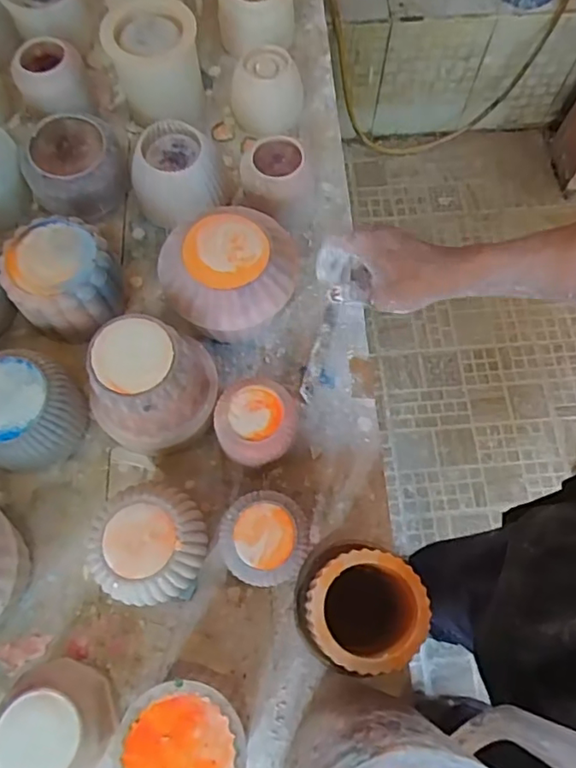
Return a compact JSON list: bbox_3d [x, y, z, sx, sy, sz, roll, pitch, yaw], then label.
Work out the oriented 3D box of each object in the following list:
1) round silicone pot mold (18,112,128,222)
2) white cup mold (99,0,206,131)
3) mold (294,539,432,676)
[{"bbox_3d":[-0.232,-0.237,0.621,0.098,0.071,0.101,0,71,0],"label":"round silicone pot mold"},{"bbox_3d":[-0.151,-0.366,0.641,0.101,0.091,0.097,-6,71,-3],"label":"white cup mold"},{"bbox_3d":[0.055,0.175,0.459,0.093,0.105,0.094,7,71,2],"label":"mold"}]

